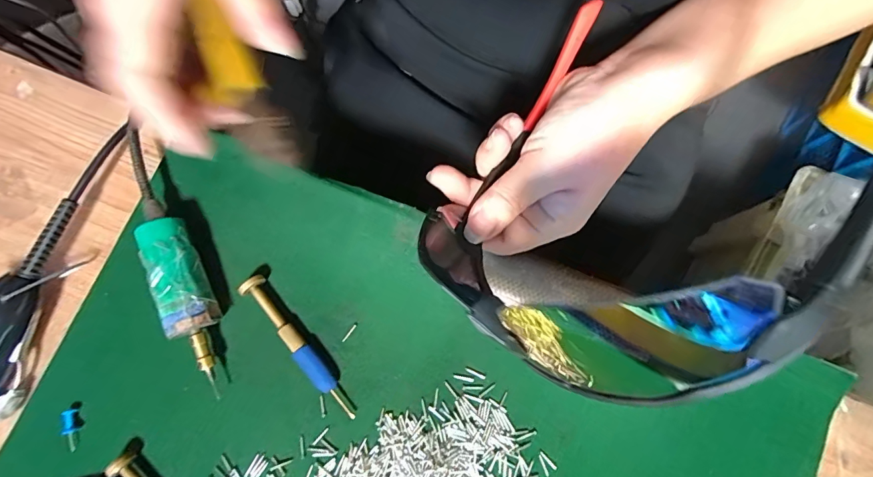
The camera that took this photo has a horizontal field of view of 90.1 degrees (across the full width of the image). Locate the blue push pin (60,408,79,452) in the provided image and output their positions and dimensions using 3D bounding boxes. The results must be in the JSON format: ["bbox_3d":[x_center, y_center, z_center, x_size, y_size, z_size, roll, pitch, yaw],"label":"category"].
[{"bbox_3d":[-0.209,0.110,0.249,0.006,0.008,0.023,-9,80,-1],"label":"blue push pin"}]

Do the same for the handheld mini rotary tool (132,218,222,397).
[{"bbox_3d":[-0.141,0.034,0.250,0.024,0.030,0.093,-23,80,-3],"label":"handheld mini rotary tool"}]

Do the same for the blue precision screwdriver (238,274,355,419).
[{"bbox_3d":[-0.079,0.063,0.251,0.013,0.015,0.096,-37,81,-5],"label":"blue precision screwdriver"}]

